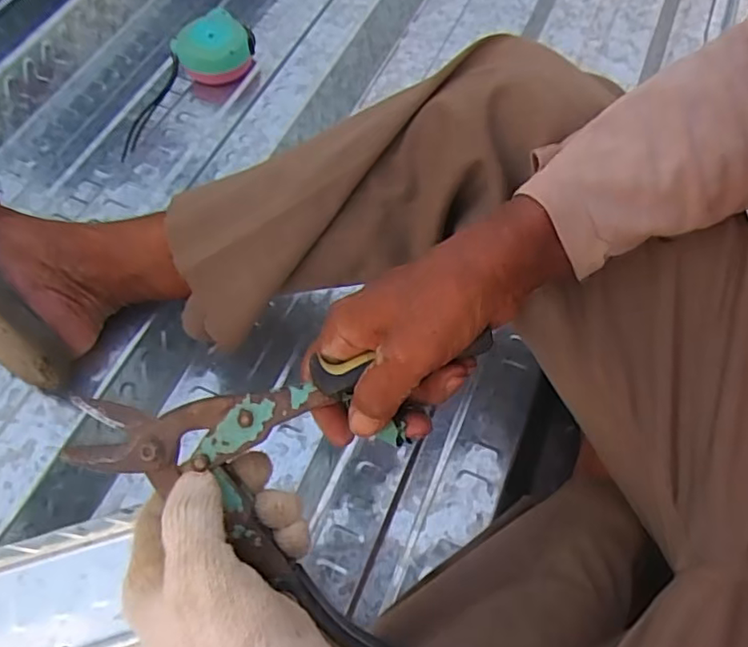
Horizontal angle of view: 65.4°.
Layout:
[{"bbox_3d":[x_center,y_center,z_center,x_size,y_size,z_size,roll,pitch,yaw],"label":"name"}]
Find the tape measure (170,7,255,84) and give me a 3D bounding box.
[{"bbox_3d":[-0.168,-0.286,0.621,0.063,0.050,0.075,42,68,16],"label":"tape measure"}]

